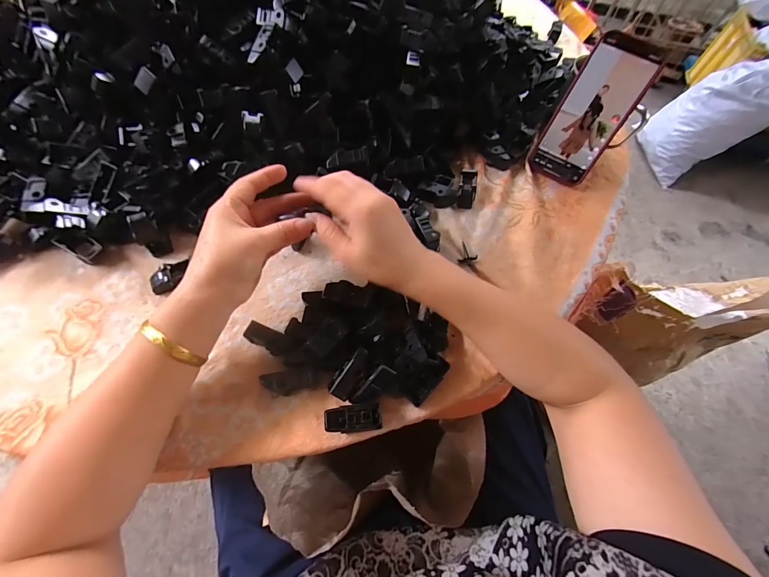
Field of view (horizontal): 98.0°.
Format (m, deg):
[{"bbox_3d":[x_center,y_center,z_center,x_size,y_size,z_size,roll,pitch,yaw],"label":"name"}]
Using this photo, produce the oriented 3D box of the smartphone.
[{"bbox_3d":[0.242,-0.205,0.400,0.072,0.149,0.008,34,39,14],"label":"smartphone"}]

